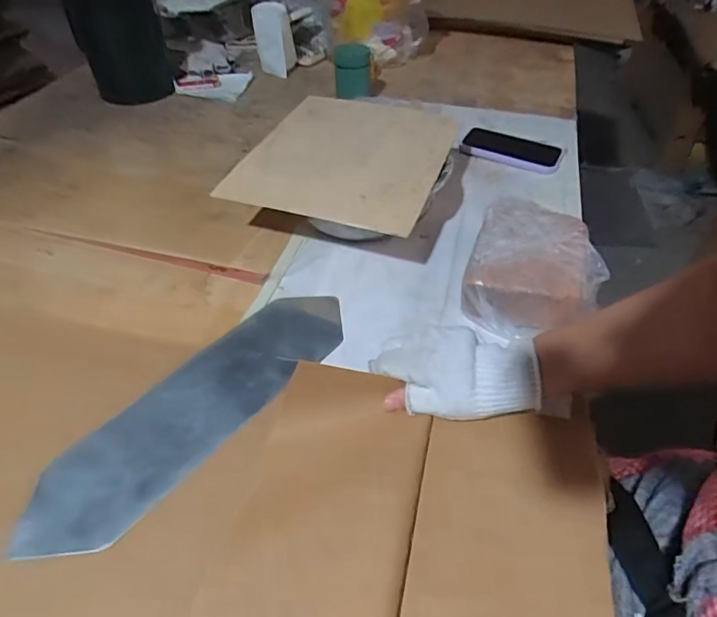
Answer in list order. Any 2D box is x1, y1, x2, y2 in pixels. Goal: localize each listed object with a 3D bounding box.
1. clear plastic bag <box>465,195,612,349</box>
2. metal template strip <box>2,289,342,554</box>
[{"bbox_3d":[0.190,-0.047,0.527,0.127,0.058,0.165,15,47,17],"label":"clear plastic bag"},{"bbox_3d":[-0.139,0.084,0.446,0.089,0.011,0.326,34,55,23],"label":"metal template strip"}]

